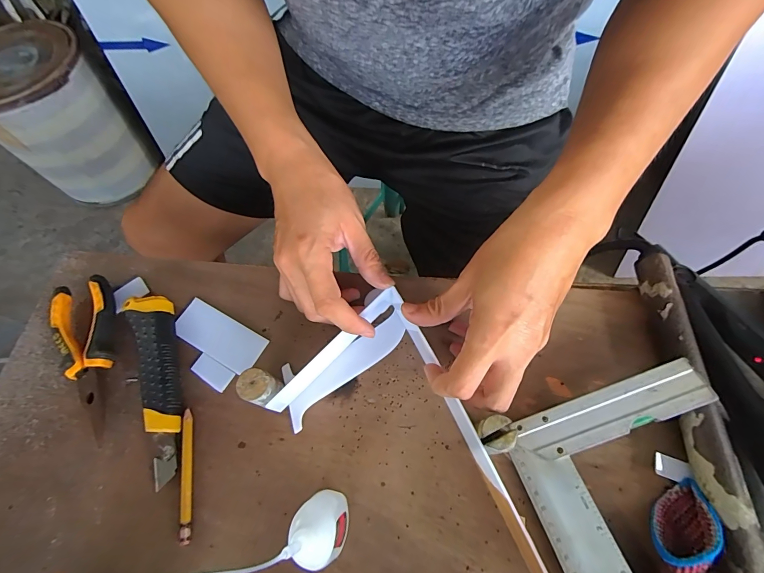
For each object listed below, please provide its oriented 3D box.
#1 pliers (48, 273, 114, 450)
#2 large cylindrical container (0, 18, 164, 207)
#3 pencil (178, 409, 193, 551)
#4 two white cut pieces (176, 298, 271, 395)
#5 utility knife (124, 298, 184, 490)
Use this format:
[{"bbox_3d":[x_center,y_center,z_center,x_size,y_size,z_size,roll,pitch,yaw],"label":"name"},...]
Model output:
[{"bbox_3d":[-0.270,0.063,0.333,0.048,0.022,0.149,-19,66,-5],"label":"pliers"},{"bbox_3d":[-1.121,-0.592,1.292,0.439,0.423,0.397,37,70,20],"label":"large cylindrical container"},{"bbox_3d":[-0.158,0.150,0.294,0.010,0.005,0.097,-12,66,-2],"label":"pencil"},{"bbox_3d":[-0.160,0.054,0.345,0.085,0.006,0.060,28,58,7],"label":"two white cut pieces"},{"bbox_3d":[-0.194,0.080,0.321,0.035,0.019,0.161,-22,67,-7],"label":"utility knife"}]

